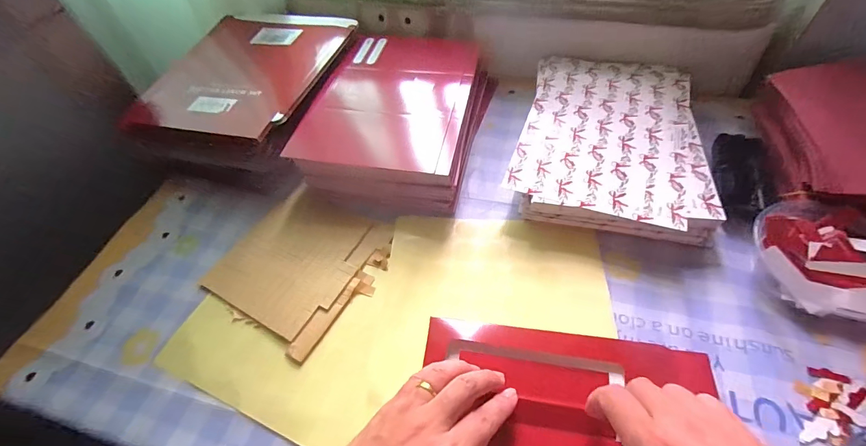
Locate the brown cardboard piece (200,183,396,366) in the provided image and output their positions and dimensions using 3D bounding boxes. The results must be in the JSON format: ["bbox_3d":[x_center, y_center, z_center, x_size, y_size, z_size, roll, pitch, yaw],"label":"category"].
[{"bbox_3d":[-0.137,0.039,0.407,0.160,0.007,0.157,23,59,19],"label":"brown cardboard piece"}]

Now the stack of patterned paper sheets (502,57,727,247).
[{"bbox_3d":[0.207,-0.099,0.452,0.194,0.045,0.264,11,56,12],"label":"stack of patterned paper sheets"}]

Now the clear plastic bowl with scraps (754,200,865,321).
[{"bbox_3d":[0.348,0.034,0.338,0.099,0.045,0.112,-23,56,-12],"label":"clear plastic bowl with scraps"}]

